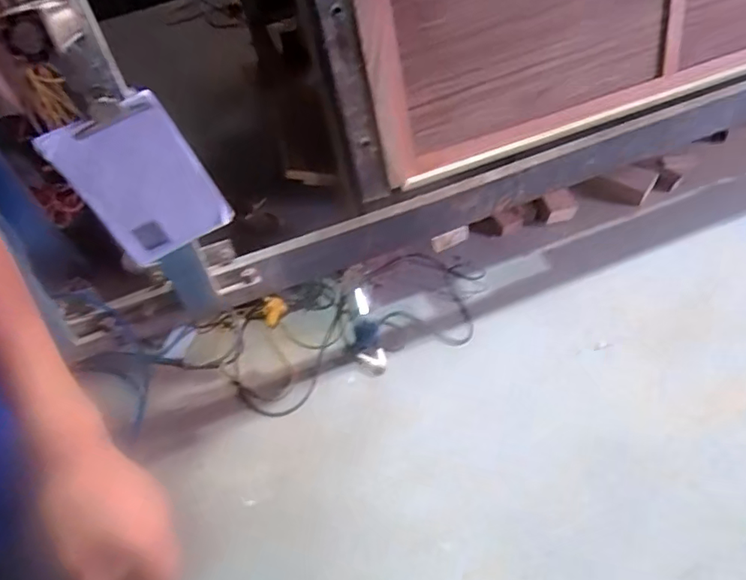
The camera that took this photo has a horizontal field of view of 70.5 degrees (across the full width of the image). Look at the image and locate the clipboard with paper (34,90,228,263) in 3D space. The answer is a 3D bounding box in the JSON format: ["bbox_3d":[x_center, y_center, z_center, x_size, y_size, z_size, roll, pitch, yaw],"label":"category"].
[{"bbox_3d":[-0.447,-0.205,1.022,0.227,0.298,0.028,-28,40,1],"label":"clipboard with paper"}]

